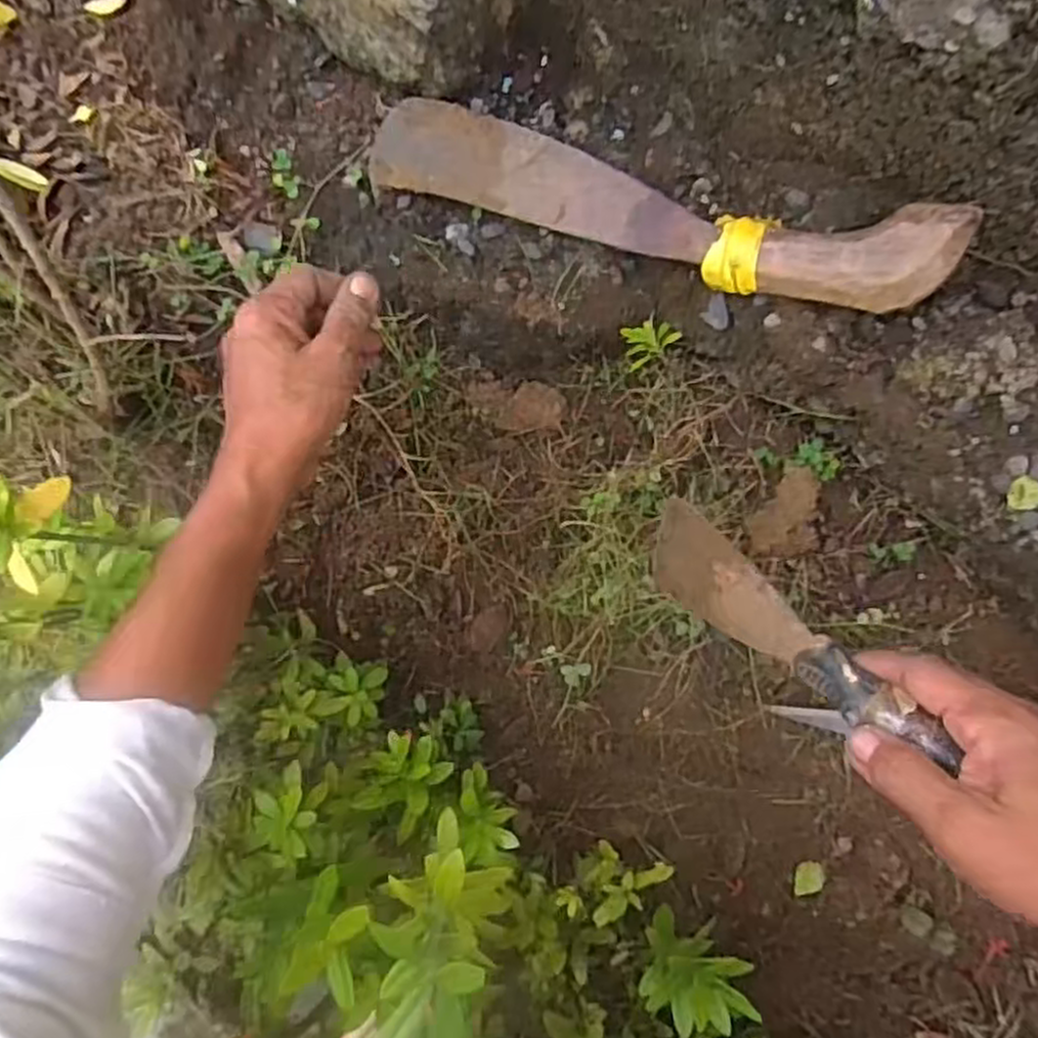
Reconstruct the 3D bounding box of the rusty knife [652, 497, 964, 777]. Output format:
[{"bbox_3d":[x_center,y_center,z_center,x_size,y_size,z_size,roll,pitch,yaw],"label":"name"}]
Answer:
[{"bbox_3d":[0.128,0.051,0.369,0.022,0.060,0.160,-25,48,-28],"label":"rusty knife"}]

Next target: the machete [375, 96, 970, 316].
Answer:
[{"bbox_3d":[0.054,-0.168,0.413,0.329,0.032,0.052,26,84,26],"label":"machete"}]

